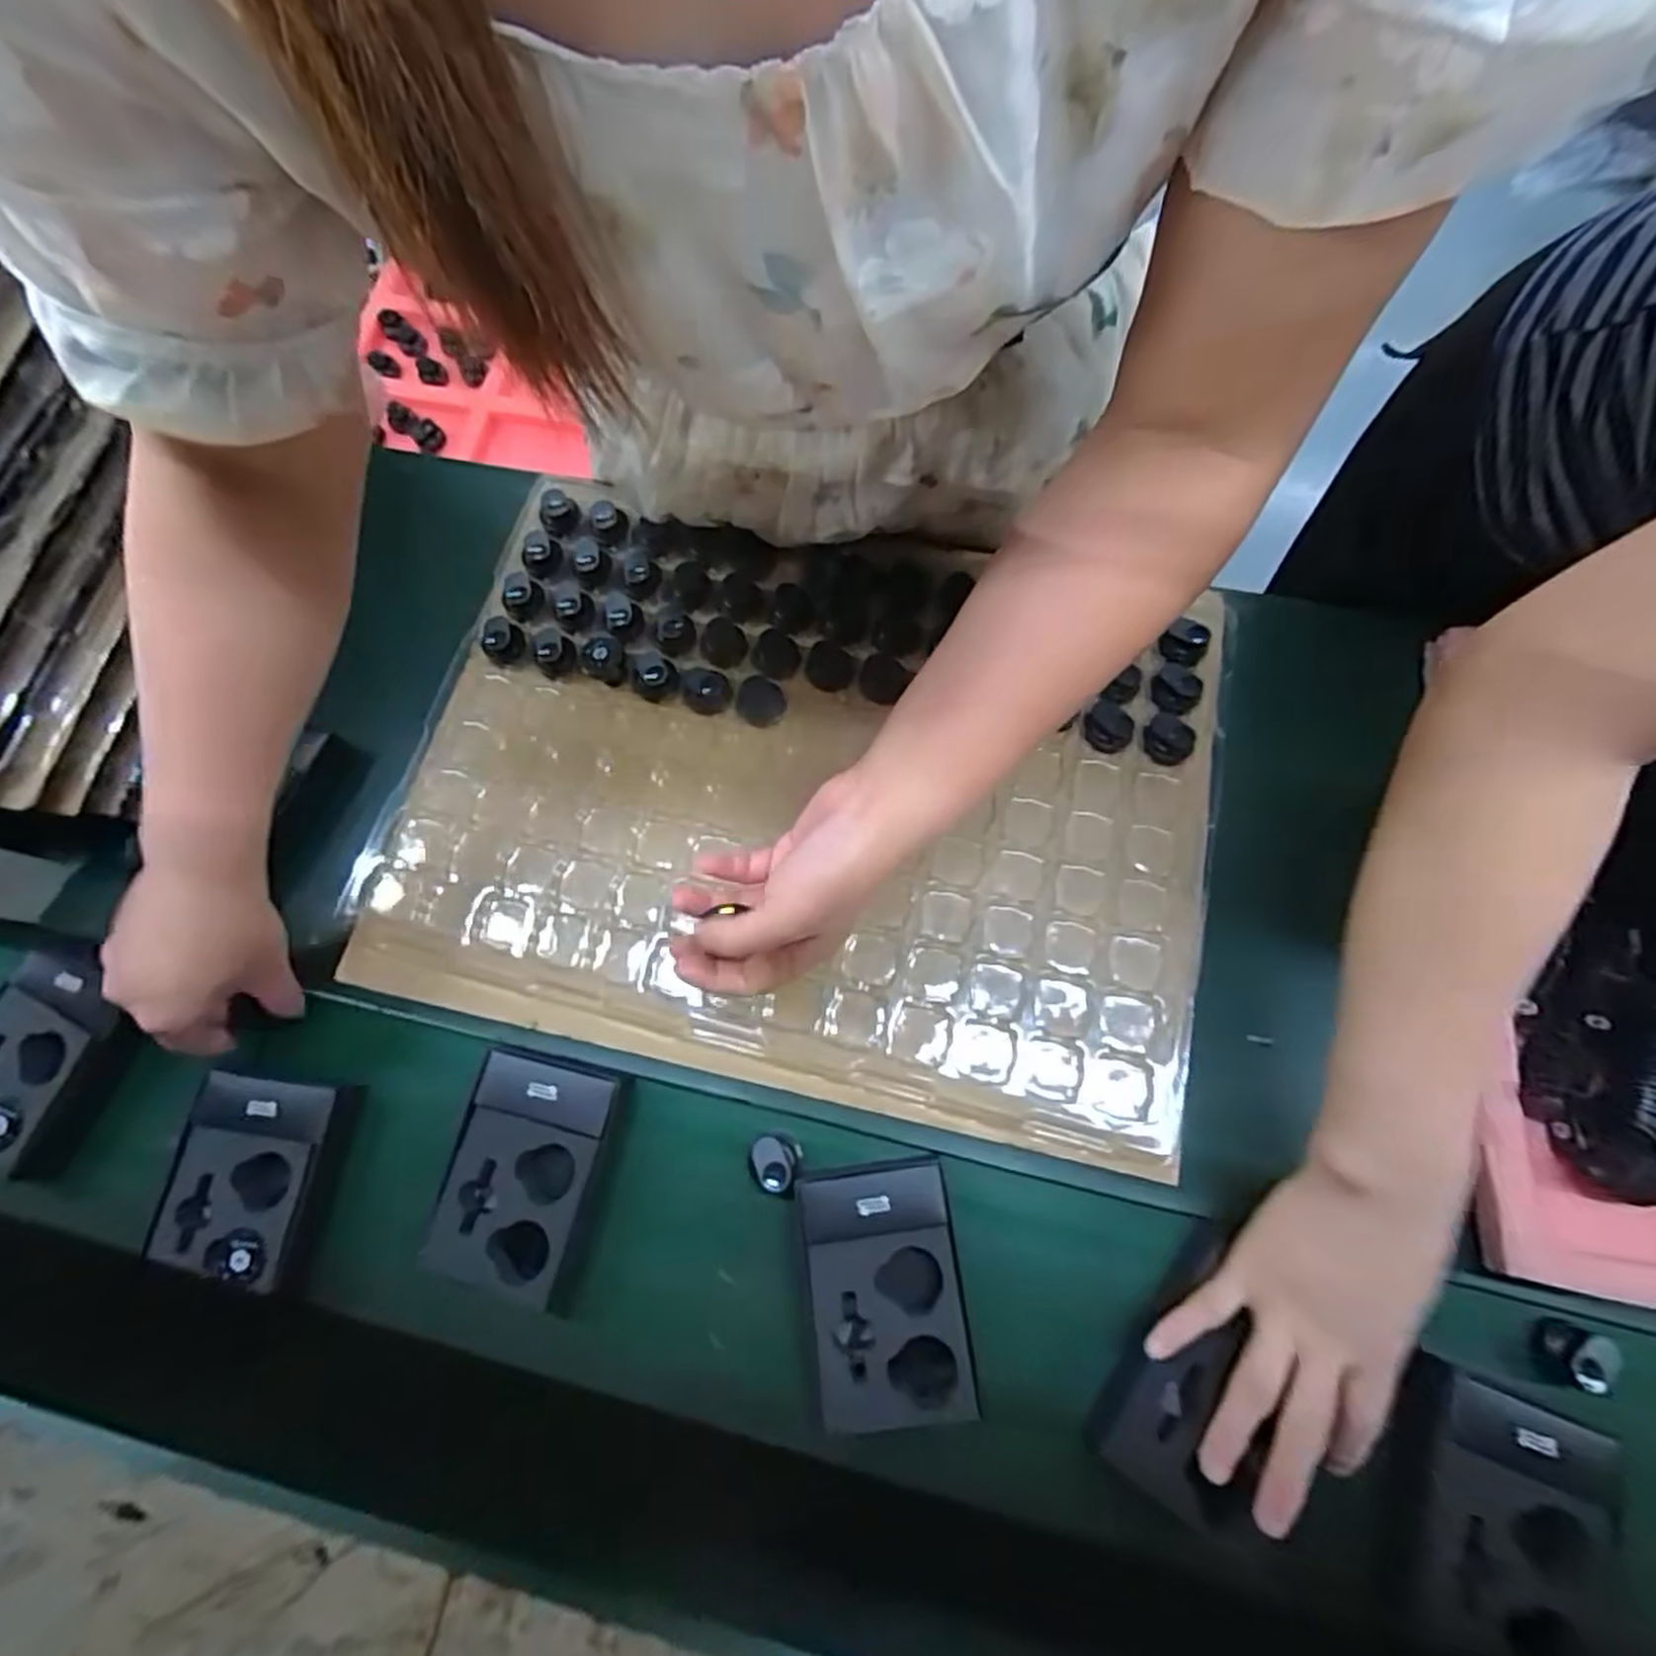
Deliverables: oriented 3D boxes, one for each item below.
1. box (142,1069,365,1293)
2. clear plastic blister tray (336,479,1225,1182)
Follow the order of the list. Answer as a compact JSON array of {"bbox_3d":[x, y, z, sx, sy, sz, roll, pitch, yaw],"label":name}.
[{"bbox_3d":[-0.328,0.199,0.441,0.084,0.032,0.105,5,71,6],"label":"box"},{"bbox_3d":[-0.021,-0.029,0.497,0.509,0.022,0.364,12,74,5],"label":"clear plastic blister tray"}]

